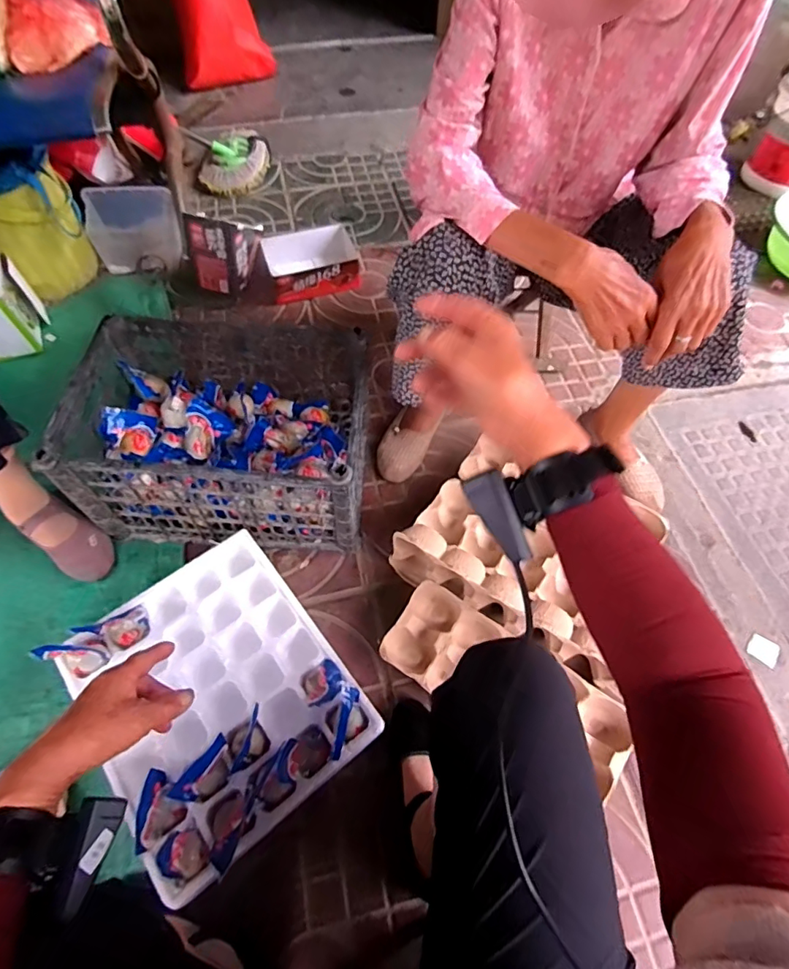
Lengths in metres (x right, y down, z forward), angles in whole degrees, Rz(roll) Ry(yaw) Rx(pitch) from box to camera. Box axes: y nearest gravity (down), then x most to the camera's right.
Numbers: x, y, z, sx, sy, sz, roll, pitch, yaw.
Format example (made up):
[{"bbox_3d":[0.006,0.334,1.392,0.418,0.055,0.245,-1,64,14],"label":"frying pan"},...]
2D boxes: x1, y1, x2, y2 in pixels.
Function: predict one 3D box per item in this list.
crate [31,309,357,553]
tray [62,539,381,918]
[{"bbox_3d":[-0.273,-0.097,0.866,0.443,0.226,0.334,3,59,1],"label":"crate"},{"bbox_3d":[-0.248,0.280,0.693,0.309,0.058,0.376,-34,65,-19],"label":"tray"}]

